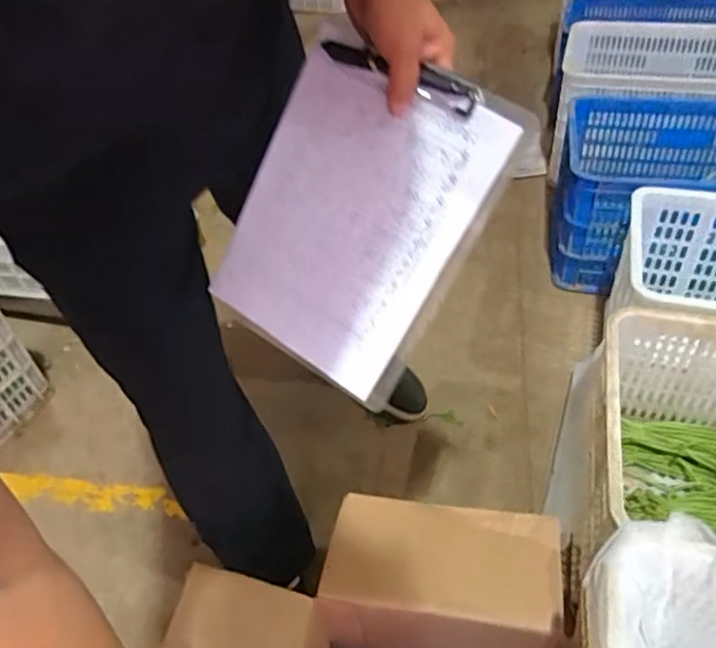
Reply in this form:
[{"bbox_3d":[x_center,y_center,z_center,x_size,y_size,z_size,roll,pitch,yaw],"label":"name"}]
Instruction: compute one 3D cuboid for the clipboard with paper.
[{"bbox_3d":[-0.006,-0.098,0.575,0.220,0.305,0.012,33,21,10],"label":"clipboard with paper"}]

